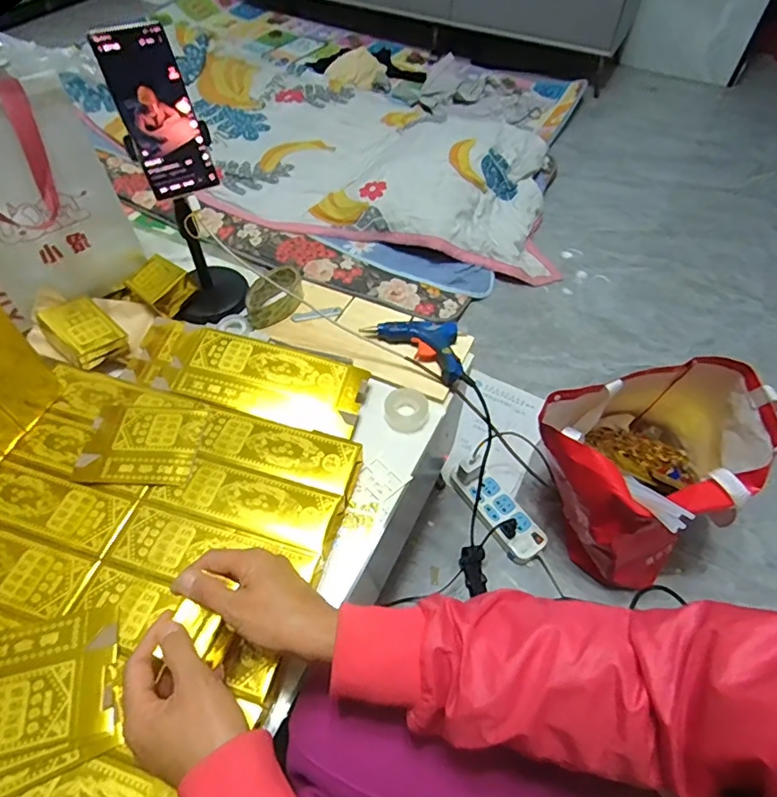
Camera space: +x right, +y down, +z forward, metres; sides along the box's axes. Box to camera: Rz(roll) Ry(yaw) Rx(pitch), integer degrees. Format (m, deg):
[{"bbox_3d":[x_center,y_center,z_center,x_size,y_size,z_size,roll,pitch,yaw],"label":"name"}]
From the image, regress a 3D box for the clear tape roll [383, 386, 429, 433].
[{"bbox_3d":[0.023,0.011,0.628,0.052,0.019,0.060,10,53,5],"label":"clear tape roll"}]

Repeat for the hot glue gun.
[{"bbox_3d":[0.048,-0.081,0.680,0.145,0.030,0.079,32,58,20],"label":"hot glue gun"}]

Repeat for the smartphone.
[{"bbox_3d":[-0.237,-0.292,0.527,0.070,0.153,0.010,-27,30,-20],"label":"smartphone"}]

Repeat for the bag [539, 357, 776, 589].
[{"bbox_3d":[0.432,0.113,0.868,0.352,0.314,0.261,-22,57,-17],"label":"bag"}]

